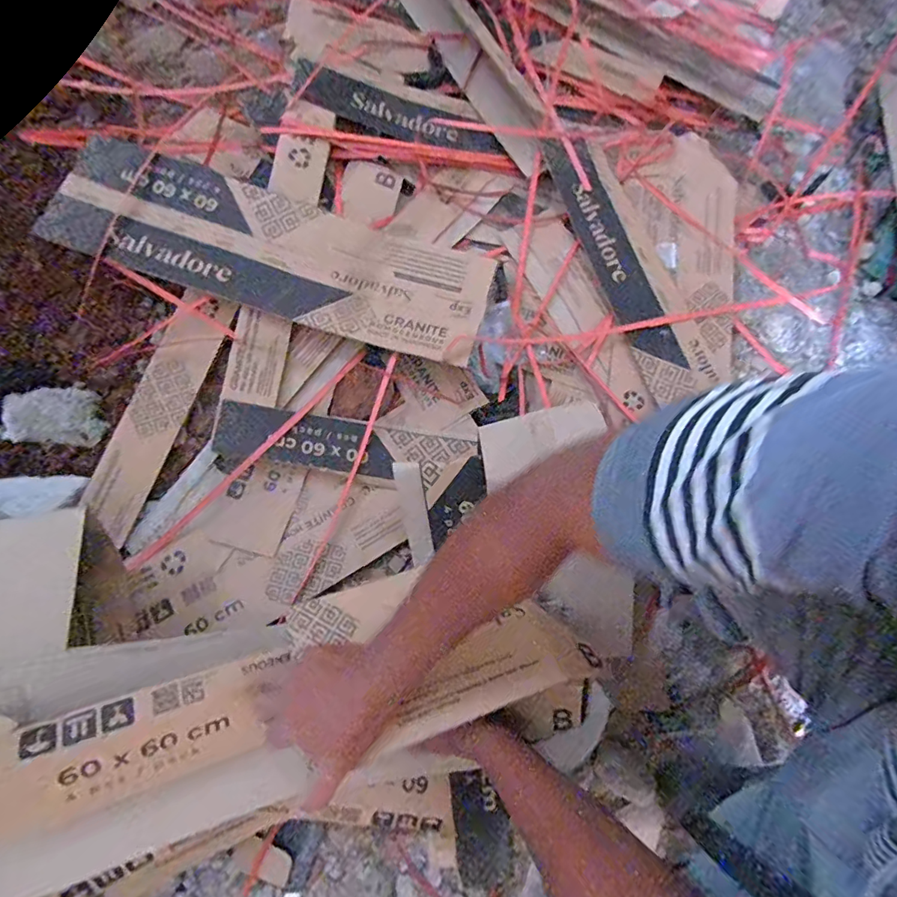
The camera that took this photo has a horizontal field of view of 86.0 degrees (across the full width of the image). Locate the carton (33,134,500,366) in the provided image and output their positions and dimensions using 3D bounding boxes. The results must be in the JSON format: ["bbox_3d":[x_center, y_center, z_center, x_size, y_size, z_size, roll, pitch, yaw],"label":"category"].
[{"bbox_3d":[-0.235,-0.277,0.670,0.589,0.041,0.185,17,75,-2],"label":"carton"}]

